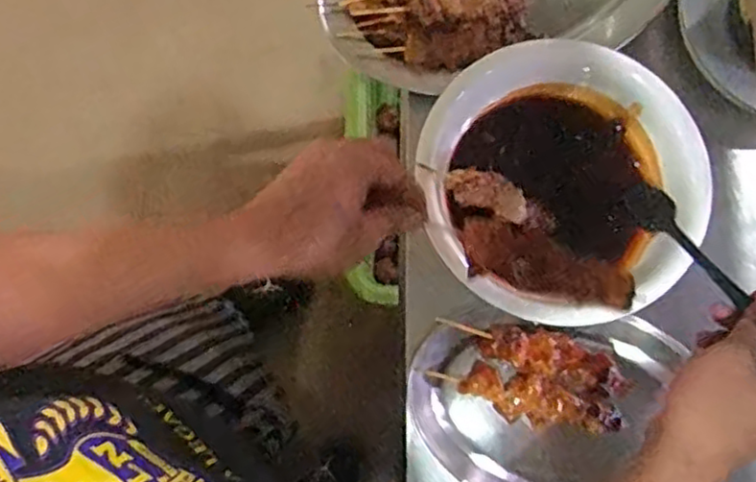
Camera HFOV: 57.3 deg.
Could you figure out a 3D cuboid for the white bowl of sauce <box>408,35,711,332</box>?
[{"bbox_3d":[0.148,-0.049,0.623,0.223,0.099,0.244,0,78,-1],"label":"white bowl of sauce"}]

